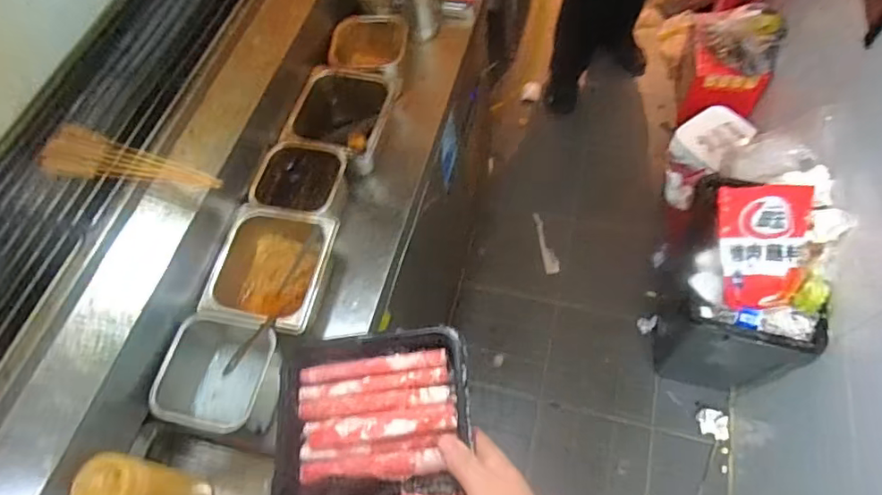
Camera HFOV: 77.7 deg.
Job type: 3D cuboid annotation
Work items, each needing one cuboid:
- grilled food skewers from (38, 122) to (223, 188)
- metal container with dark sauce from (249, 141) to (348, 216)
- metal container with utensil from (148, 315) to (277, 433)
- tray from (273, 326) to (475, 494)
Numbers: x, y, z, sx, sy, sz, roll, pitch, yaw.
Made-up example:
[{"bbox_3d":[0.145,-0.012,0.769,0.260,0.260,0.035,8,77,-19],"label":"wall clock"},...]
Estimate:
[{"bbox_3d":[-0.410,-0.111,0.725,0.212,0.028,0.076,11,60,-12],"label":"grilled food skewers"},{"bbox_3d":[-0.219,-0.094,0.879,0.130,0.099,0.131,-1,60,1],"label":"metal container with dark sauce"},{"bbox_3d":[-0.295,0.176,0.749,0.138,0.102,0.155,11,61,8],"label":"metal container with utensil"},{"bbox_3d":[-0.060,0.178,0.474,0.172,0.045,0.212,-5,60,-1],"label":"tray"}]

